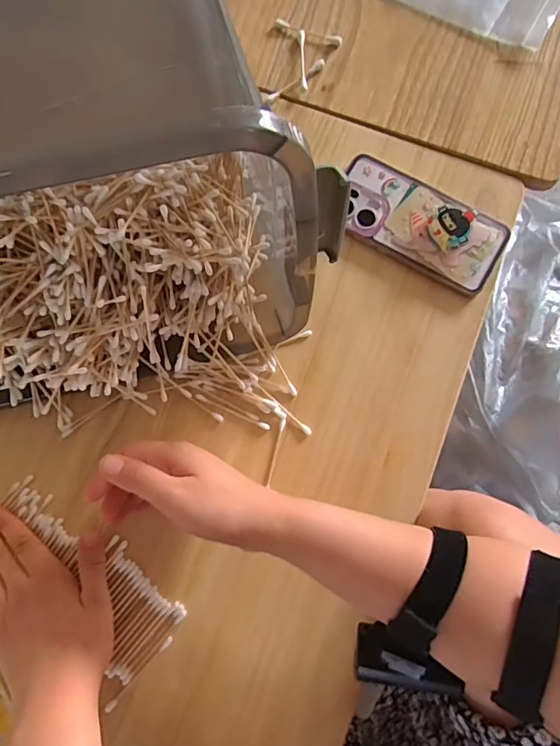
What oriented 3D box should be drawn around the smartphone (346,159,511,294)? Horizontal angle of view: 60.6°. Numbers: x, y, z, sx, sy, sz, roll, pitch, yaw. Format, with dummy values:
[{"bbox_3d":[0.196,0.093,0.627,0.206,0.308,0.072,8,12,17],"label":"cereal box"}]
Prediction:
[{"bbox_3d":[0.128,-0.140,0.443,0.159,0.025,0.076,33,81,6],"label":"smartphone"}]

